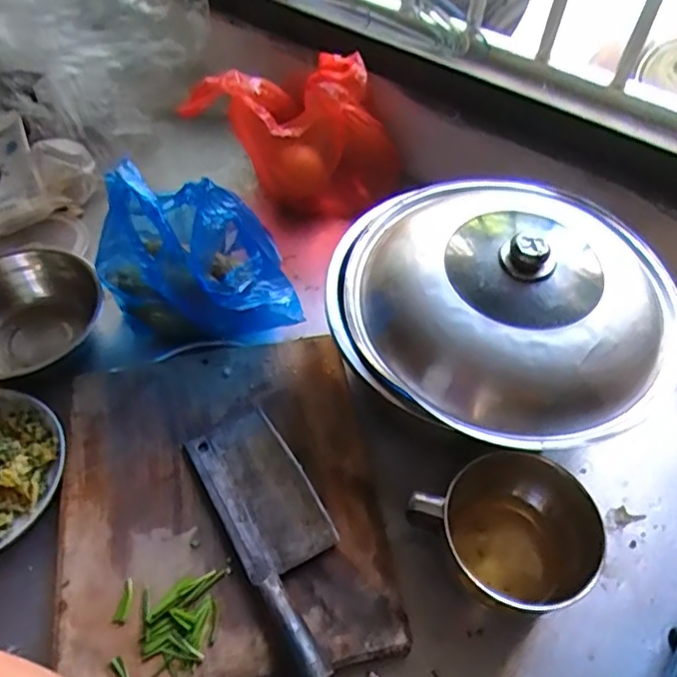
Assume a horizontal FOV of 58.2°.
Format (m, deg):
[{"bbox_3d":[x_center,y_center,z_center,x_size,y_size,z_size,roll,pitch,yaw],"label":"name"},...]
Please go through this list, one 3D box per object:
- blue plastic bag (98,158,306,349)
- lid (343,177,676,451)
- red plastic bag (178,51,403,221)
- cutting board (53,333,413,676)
[{"bbox_3d":[-0.156,-0.087,0.660,0.166,0.230,0.161,-28,61,-20],"label":"blue plastic bag"},{"bbox_3d":[0.180,-0.054,0.627,0.329,0.101,0.319,1,55,-2],"label":"lid"},{"bbox_3d":[-0.061,-0.290,0.853,0.297,0.230,0.137,0,55,-3],"label":"red plastic bag"},{"bbox_3d":[-0.118,0.157,0.621,0.305,0.026,0.358,-7,56,-8],"label":"cutting board"}]

